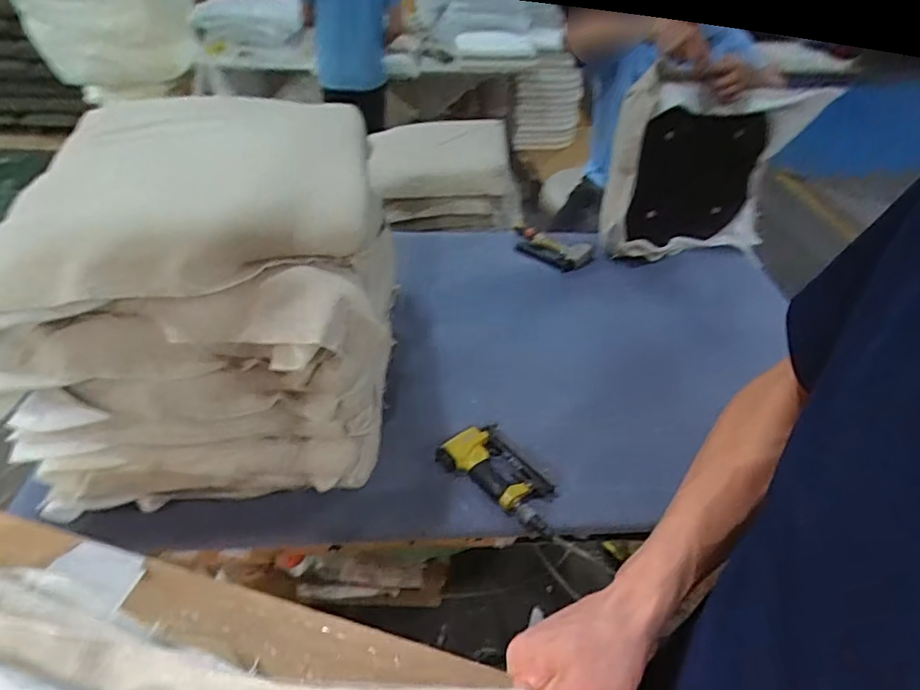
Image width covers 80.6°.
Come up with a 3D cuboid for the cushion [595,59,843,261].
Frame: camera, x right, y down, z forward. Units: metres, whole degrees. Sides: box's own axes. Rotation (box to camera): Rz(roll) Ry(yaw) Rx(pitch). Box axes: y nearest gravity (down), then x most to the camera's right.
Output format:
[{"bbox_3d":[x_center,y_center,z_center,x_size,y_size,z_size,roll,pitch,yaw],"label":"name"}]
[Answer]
[{"bbox_3d":[0.657,-0.473,1.481,0.583,0.499,0.066,-9,42,-12],"label":"cushion"}]

